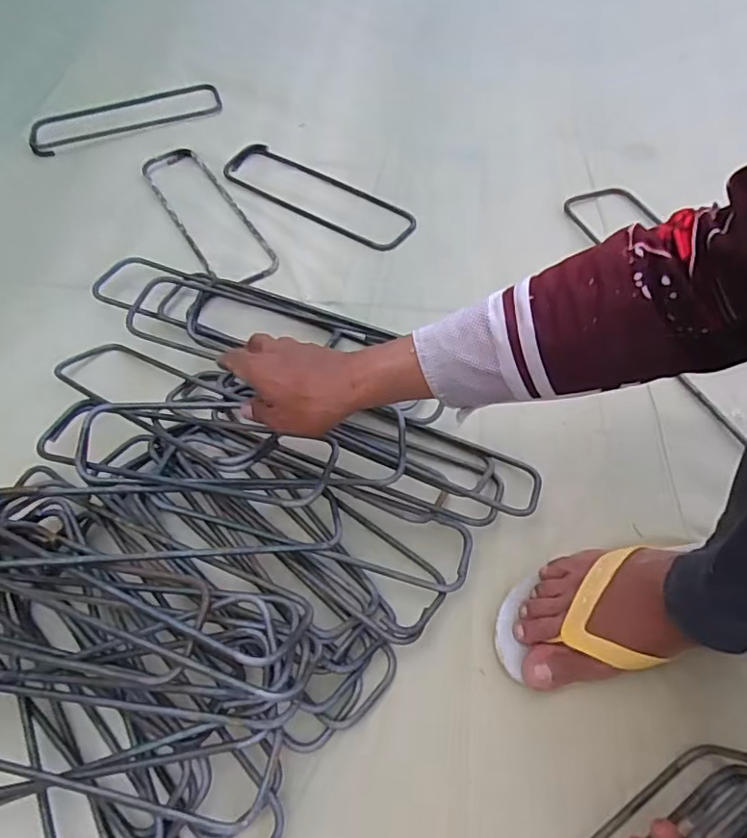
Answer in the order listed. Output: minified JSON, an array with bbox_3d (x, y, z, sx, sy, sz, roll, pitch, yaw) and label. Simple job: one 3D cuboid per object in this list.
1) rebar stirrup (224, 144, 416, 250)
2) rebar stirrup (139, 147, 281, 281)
[{"bbox_3d":[-0.081,-0.310,0.794,0.302,0.010,0.090,31,65,18],"label":"rebar stirrup"},{"bbox_3d":[-0.229,-0.282,0.783,0.087,0.009,0.300,-28,62,-15],"label":"rebar stirrup"}]

